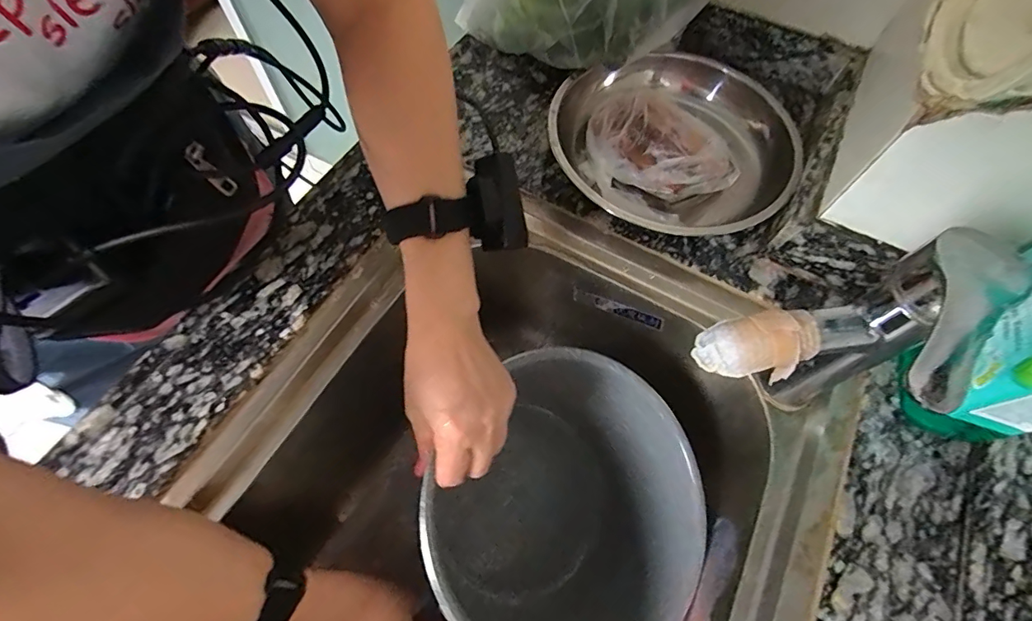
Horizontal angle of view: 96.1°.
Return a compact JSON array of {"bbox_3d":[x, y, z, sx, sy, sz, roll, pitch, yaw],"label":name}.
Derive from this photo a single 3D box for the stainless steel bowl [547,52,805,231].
[{"bbox_3d":[0.148,-0.163,0.439,0.221,0.063,0.213,1,64,-2],"label":"stainless steel bowl"}]

